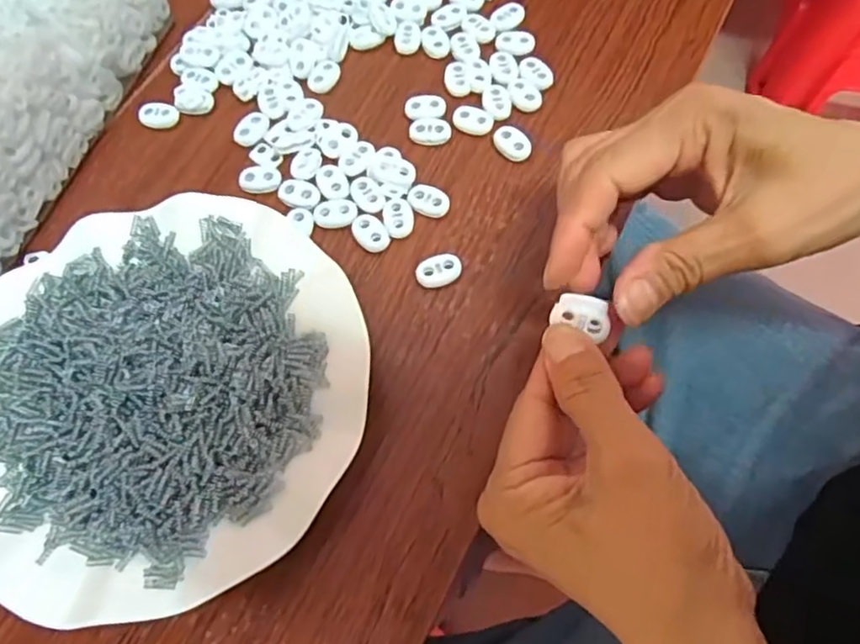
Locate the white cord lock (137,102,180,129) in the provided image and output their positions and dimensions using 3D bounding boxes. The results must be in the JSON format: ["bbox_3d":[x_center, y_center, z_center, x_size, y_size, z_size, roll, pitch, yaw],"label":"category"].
[{"bbox_3d":[-0.157,-0.119,0.366,0.023,0.006,0.014,2,67,3],"label":"white cord lock"}]

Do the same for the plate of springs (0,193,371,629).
[{"bbox_3d":[-0.120,0.030,0.286,0.182,0.022,0.178,-1,67,2],"label":"plate of springs"}]

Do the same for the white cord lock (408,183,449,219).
[{"bbox_3d":[-0.001,-0.063,0.331,0.022,0.006,0.015,20,69,11],"label":"white cord lock"}]

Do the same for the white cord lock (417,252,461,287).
[{"bbox_3d":[0.004,-0.026,0.315,0.023,0.006,0.016,-18,67,-5],"label":"white cord lock"}]

